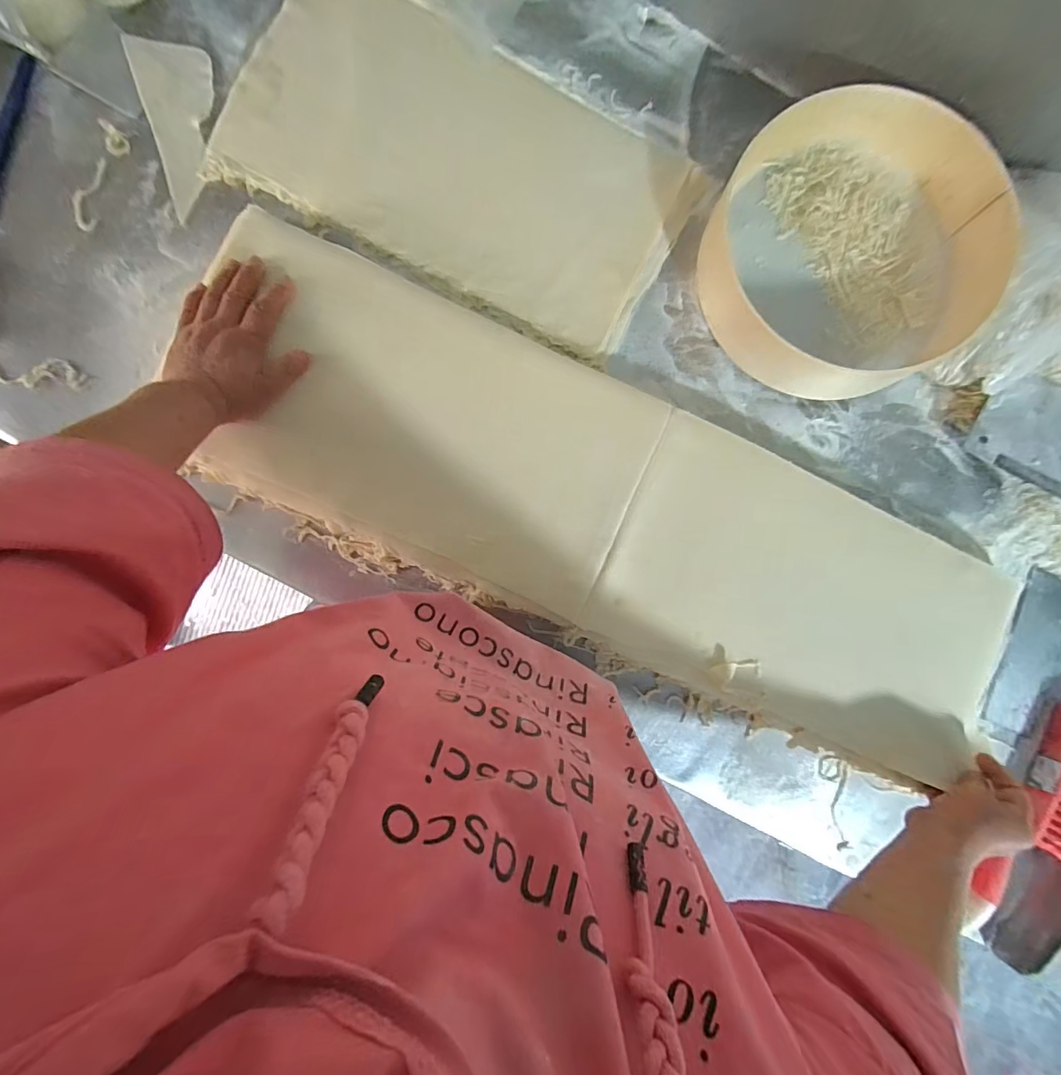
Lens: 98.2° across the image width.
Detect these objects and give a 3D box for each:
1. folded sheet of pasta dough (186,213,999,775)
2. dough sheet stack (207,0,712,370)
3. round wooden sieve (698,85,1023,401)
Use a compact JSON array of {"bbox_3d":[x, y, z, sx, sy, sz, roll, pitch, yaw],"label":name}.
[{"bbox_3d":[0.082,-0.026,0.473,0.884,0.036,0.255,25,87,-4],"label":"folded sheet of pasta dough"},{"bbox_3d":[-0.069,-0.404,0.499,0.472,0.024,0.257,23,89,-4],"label":"dough sheet stack"},{"bbox_3d":[0.351,-0.311,0.501,0.296,0.090,0.287,0,91,-4],"label":"round wooden sieve"}]

